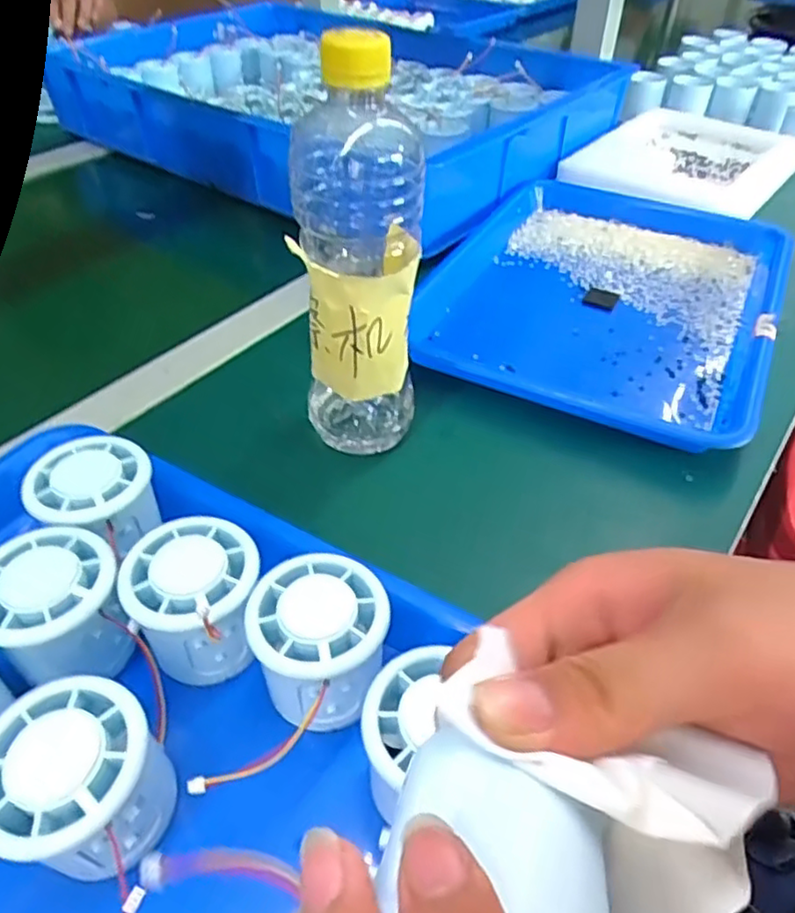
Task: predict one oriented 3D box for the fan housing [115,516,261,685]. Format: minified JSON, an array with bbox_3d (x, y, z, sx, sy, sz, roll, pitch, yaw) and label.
[{"bbox_3d":[-0.088,0.068,0.295,0.055,0.059,0.054,0,44,0],"label":"fan housing"}]

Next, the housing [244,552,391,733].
[{"bbox_3d":[-0.032,0.083,0.281,0.056,0.059,0.057,0,44,0],"label":"housing"}]

